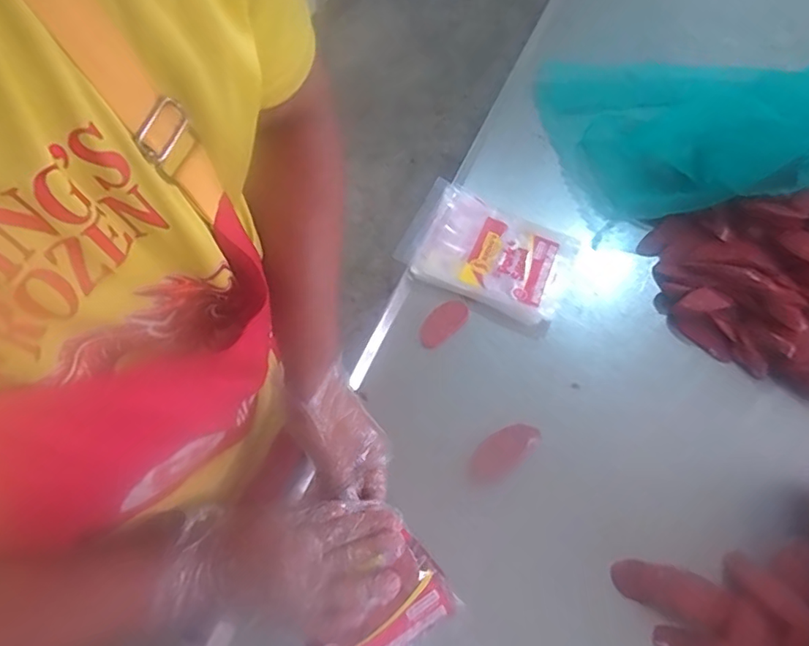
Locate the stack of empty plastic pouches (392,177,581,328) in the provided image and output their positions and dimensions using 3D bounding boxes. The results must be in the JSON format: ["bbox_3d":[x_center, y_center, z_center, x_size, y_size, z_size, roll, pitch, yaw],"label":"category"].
[{"bbox_3d":[0.119,-0.104,0.769,0.236,0.041,0.167,27,59,12],"label":"stack of empty plastic pouches"}]

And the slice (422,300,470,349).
[{"bbox_3d":[0.051,0.000,0.724,0.076,0.004,0.041,-42,70,-12],"label":"slice"}]

